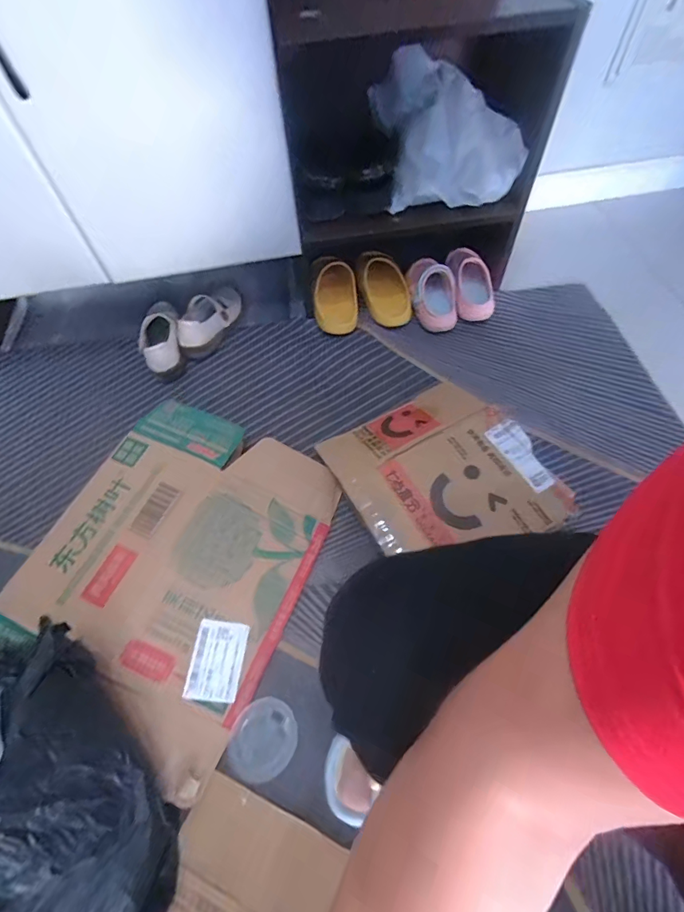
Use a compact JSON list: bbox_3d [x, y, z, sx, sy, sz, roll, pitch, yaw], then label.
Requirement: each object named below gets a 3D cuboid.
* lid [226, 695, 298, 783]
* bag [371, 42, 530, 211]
[{"bbox_3d":[-0.106,0.380,0.556,0.083,0.008,0.092,33,66,20],"label":"lid"},{"bbox_3d":[0.207,-0.633,0.802,0.279,0.173,0.214,-1,59,2],"label":"bag"}]

